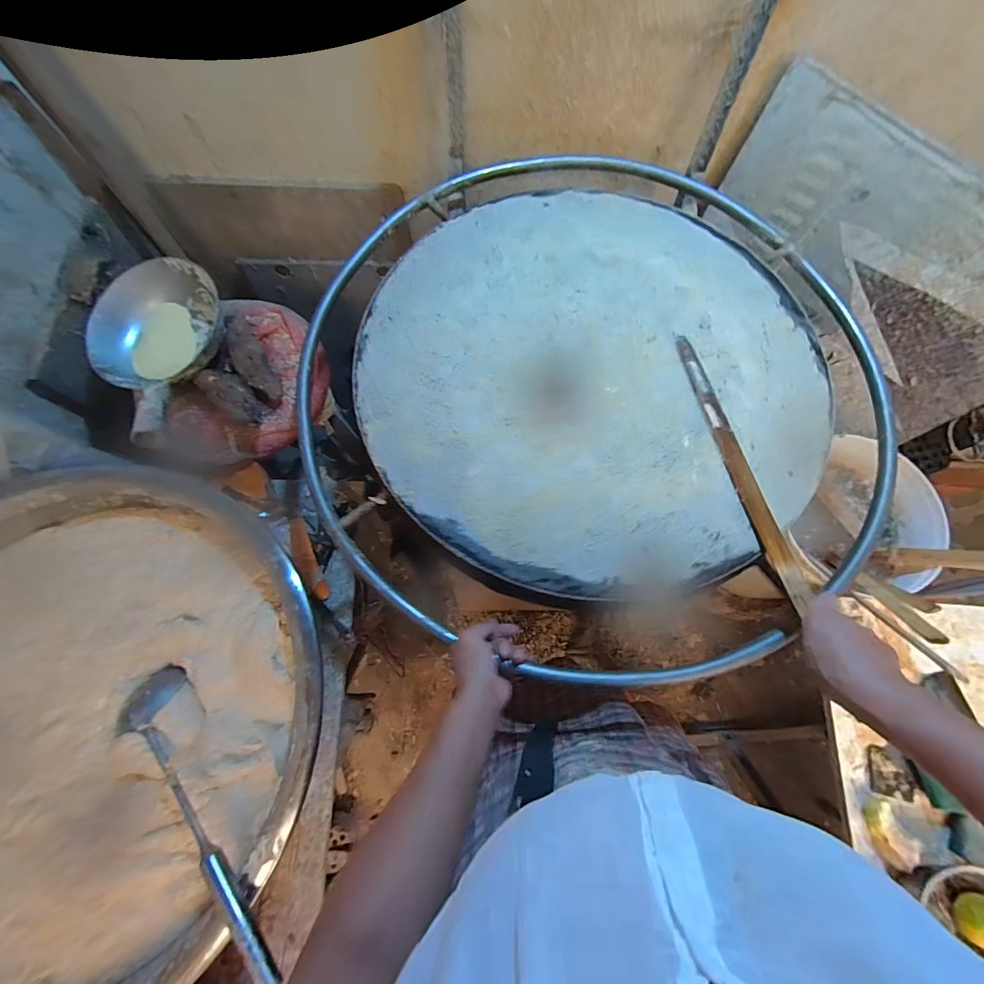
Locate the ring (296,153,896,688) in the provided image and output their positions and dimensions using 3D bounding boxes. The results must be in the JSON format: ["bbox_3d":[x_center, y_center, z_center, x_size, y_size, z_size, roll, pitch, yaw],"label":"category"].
[{"bbox_3d":[0.143,-0.172,0.608,0.828,0.038,0.820,0,72,-1],"label":"ring"}]

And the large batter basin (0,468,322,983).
[{"bbox_3d":[-0.520,0.280,0.512,0.592,0.134,0.618,0,72,-1],"label":"large batter basin"}]

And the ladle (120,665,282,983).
[{"bbox_3d":[-0.329,0.342,0.468,0.085,0.048,0.334,-41,64,-13],"label":"ladle"}]

